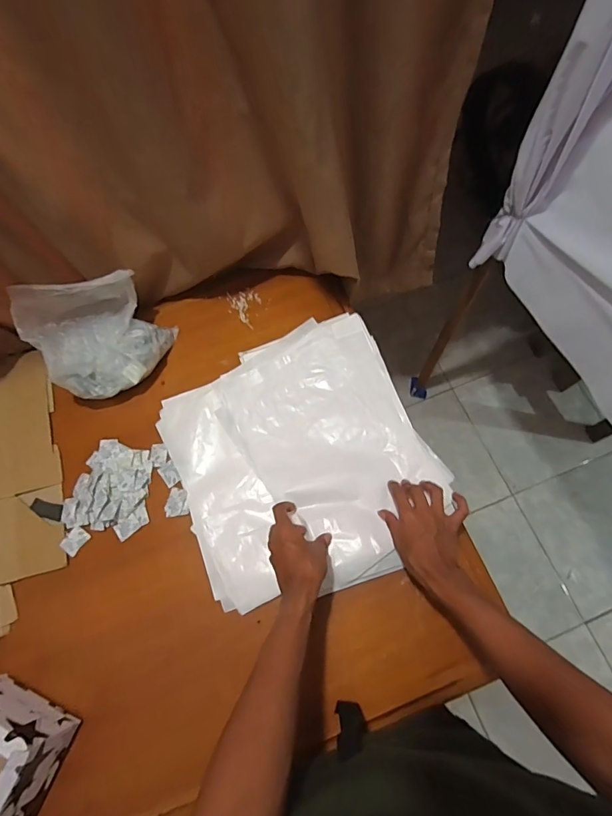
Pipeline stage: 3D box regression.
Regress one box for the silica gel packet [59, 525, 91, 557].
[{"bbox_3d":[-0.368,0.212,0.703,0.030,0.004,0.042,42,78,-5],"label":"silica gel packet"}]

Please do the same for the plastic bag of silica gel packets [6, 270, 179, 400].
[{"bbox_3d":[-0.345,-0.112,0.729,0.215,0.165,0.149,-16,70,-3],"label":"plastic bag of silica gel packets"}]

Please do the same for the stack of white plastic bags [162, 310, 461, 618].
[{"bbox_3d":[-0.011,0.080,0.718,0.391,0.046,0.405,-23,70,-6],"label":"stack of white plastic bags"}]

